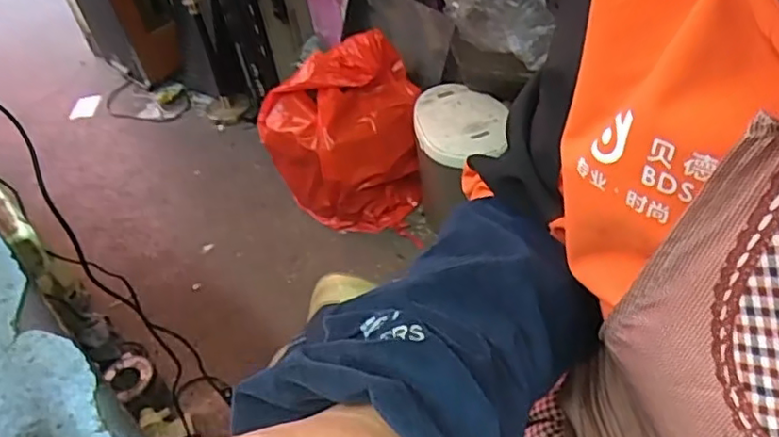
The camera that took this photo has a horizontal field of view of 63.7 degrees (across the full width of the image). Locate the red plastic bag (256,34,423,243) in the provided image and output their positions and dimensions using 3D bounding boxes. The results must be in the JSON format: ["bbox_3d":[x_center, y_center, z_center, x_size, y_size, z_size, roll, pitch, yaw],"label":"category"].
[{"bbox_3d":[-0.117,-0.217,1.589,0.401,0.344,0.347,6,49,6],"label":"red plastic bag"}]

